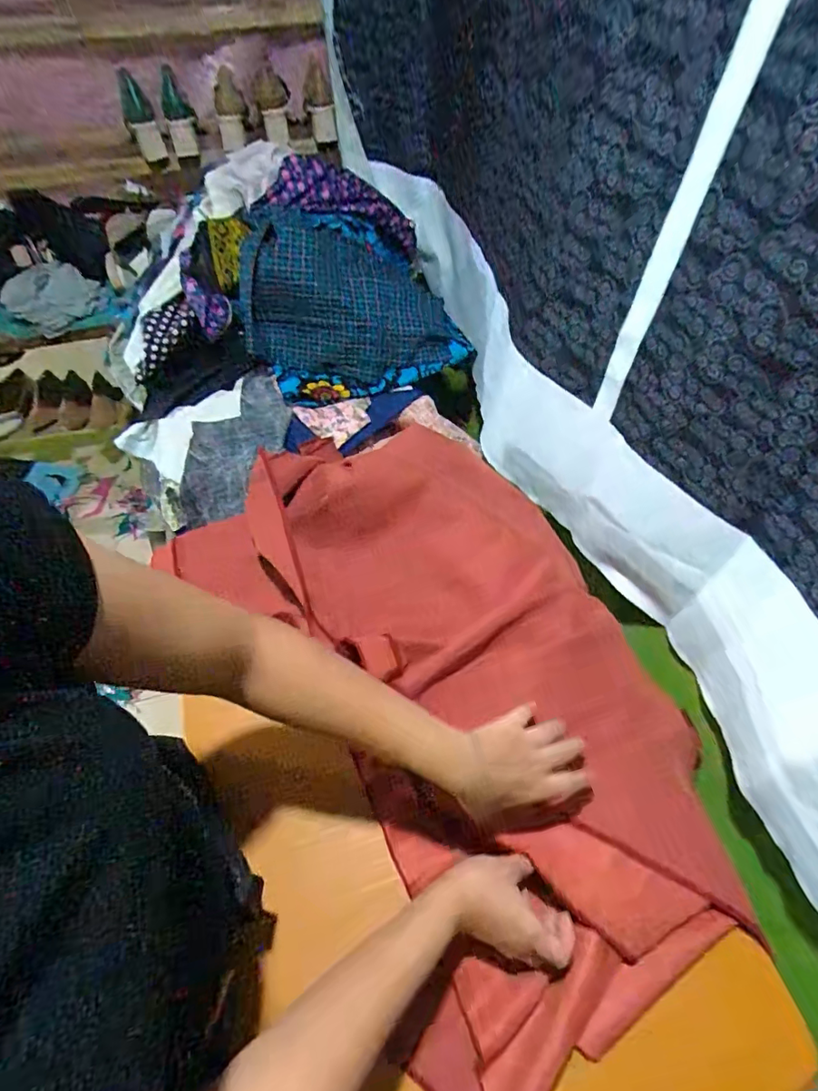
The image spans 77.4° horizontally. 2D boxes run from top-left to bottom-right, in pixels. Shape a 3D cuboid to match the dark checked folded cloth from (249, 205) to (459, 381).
[{"bbox_3d":[-0.106,-0.444,0.938,0.401,0.196,0.264,8,56,5],"label":"dark checked folded cloth"}]

